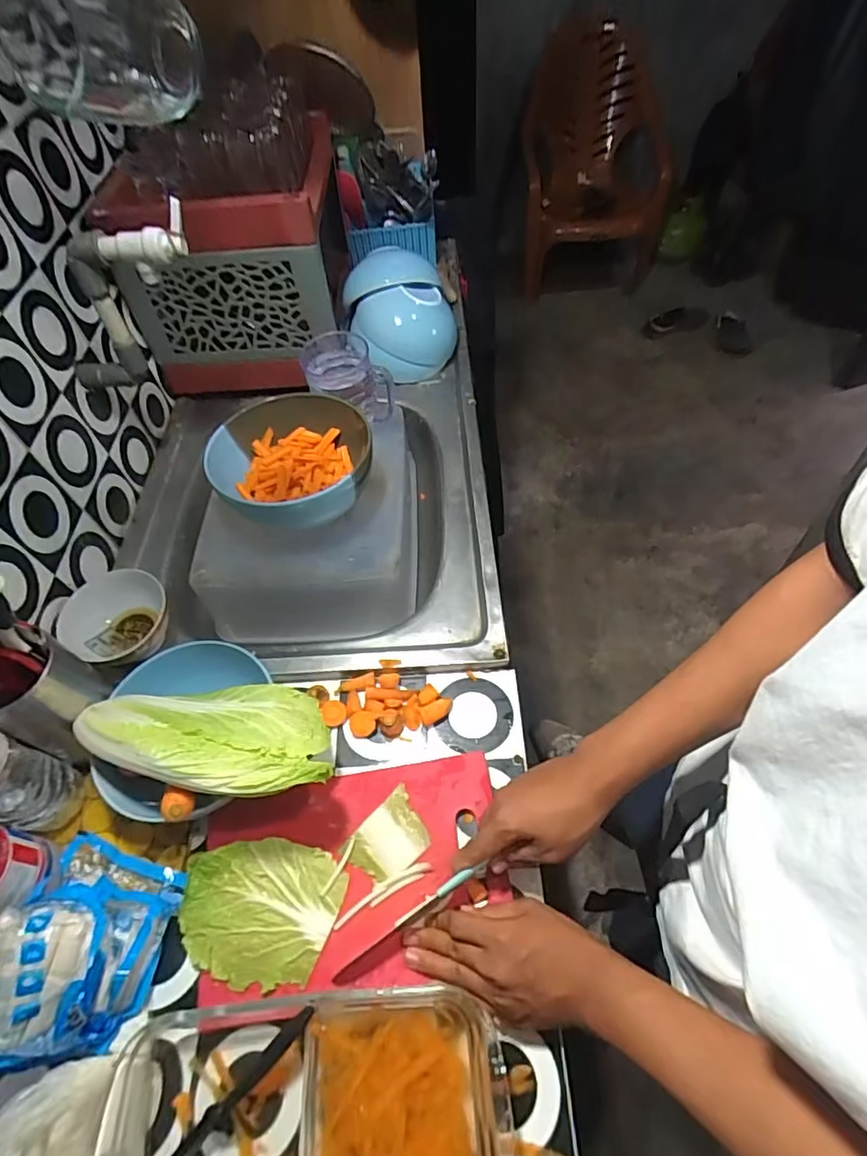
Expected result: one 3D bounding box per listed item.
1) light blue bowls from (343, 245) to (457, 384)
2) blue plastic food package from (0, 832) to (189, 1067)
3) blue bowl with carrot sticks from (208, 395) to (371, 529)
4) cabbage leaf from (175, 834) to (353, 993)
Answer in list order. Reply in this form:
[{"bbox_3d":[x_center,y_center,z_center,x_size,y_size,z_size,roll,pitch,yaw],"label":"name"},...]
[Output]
[{"bbox_3d":[-0.051,-0.437,0.897,0.157,0.147,0.140,-17,56,-8],"label":"light blue bowls"},{"bbox_3d":[-0.297,0.305,0.443,0.105,0.081,0.154,7,56,9],"label":"blue plastic food package"},{"bbox_3d":[-0.181,-0.147,0.712,0.196,0.092,0.171,-1,55,3],"label":"blue bowl with carrot sticks"},{"bbox_3d":[-0.158,0.296,0.488,0.140,0.018,0.110,8,57,9],"label":"cabbage leaf"}]

